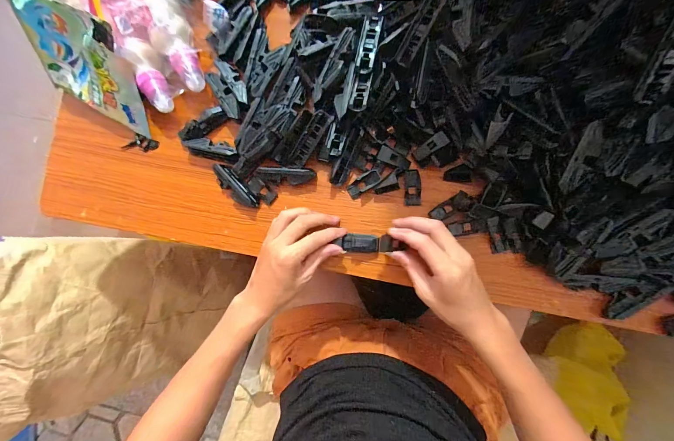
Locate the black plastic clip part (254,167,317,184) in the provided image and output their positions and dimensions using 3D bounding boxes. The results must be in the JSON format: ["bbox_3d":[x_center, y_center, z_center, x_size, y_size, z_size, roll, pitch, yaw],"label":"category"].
[{"bbox_3d":[-0.064,-0.055,0.365,0.076,0.014,0.018,3,87,8],"label":"black plastic clip part"}]

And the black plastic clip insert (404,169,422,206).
[{"bbox_3d":[0.089,-0.038,0.349,0.019,0.008,0.042,-1,86,8],"label":"black plastic clip insert"}]

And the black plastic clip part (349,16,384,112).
[{"bbox_3d":[0.031,-0.173,0.322,0.021,0.021,0.119,10,88,8],"label":"black plastic clip part"}]

